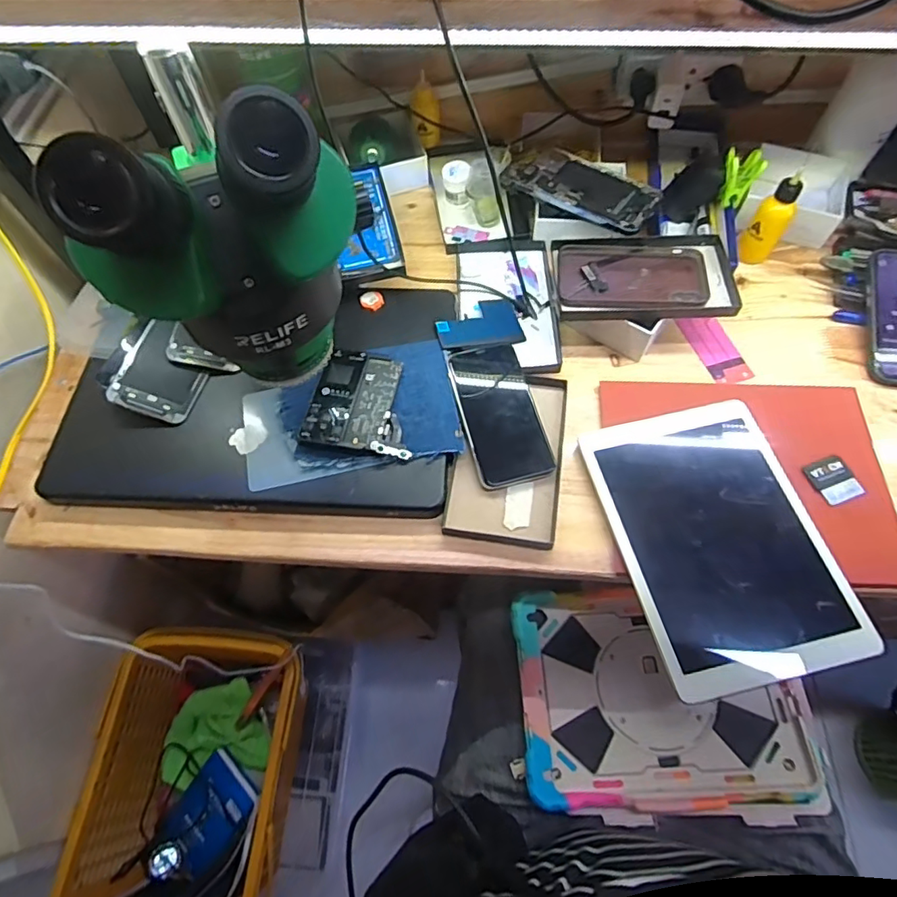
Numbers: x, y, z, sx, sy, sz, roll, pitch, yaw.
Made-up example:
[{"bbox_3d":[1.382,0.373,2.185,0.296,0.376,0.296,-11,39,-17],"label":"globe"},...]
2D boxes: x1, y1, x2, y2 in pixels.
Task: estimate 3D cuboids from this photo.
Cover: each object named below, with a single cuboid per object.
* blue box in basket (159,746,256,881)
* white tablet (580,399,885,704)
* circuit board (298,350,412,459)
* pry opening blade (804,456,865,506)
[{"bbox_3d":[-0.353,0.542,0.794,0.112,0.022,0.157,35,92,23],"label":"blue box in basket"},{"bbox_3d":[0.233,0.073,0.470,0.171,0.014,0.243,-13,62,-2],"label":"white tablet"},{"bbox_3d":[-0.081,-0.046,0.521,0.096,0.014,0.105,9,64,2],"label":"circuit board"},{"bbox_3d":[0.350,0.029,0.490,0.040,0.004,0.043,-20,56,-1],"label":"pry opening blade"}]

